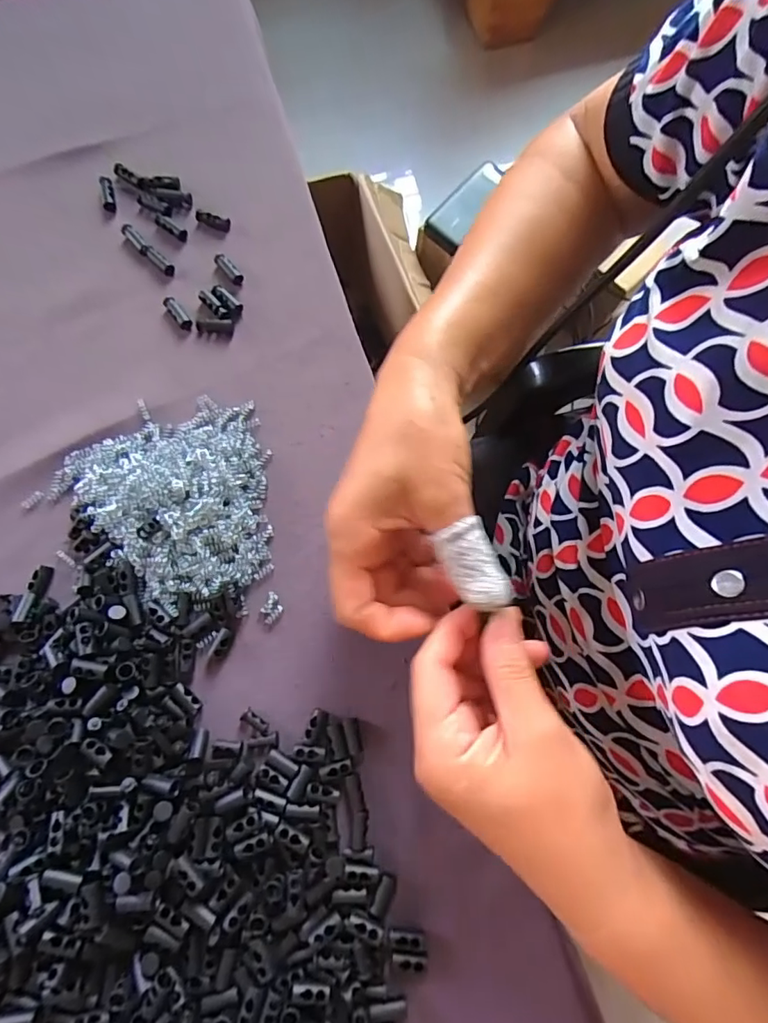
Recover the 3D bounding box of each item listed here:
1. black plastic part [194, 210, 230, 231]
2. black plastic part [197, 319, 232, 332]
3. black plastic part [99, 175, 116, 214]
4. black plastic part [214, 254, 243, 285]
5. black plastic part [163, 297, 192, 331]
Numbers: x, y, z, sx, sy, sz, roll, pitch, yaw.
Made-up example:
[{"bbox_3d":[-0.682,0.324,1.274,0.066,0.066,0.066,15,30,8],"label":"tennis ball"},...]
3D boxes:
[{"bbox_3d":[-0.123,-0.211,0.381,0.026,0.005,0.010,25,77,5],"label":"black plastic part"},{"bbox_3d":[-0.116,-0.127,0.361,0.024,0.005,0.008,-2,76,-2],"label":"black plastic part"},{"bbox_3d":[-0.201,-0.231,0.383,0.008,0.004,0.029,-13,76,-4],"label":"black plastic part"},{"bbox_3d":[-0.109,-0.170,0.371,0.008,0.006,0.028,-42,80,-10],"label":"black plastic part"},{"bbox_3d":[-0.141,-0.135,0.360,0.008,0.008,0.028,-38,80,-10],"label":"black plastic part"}]

